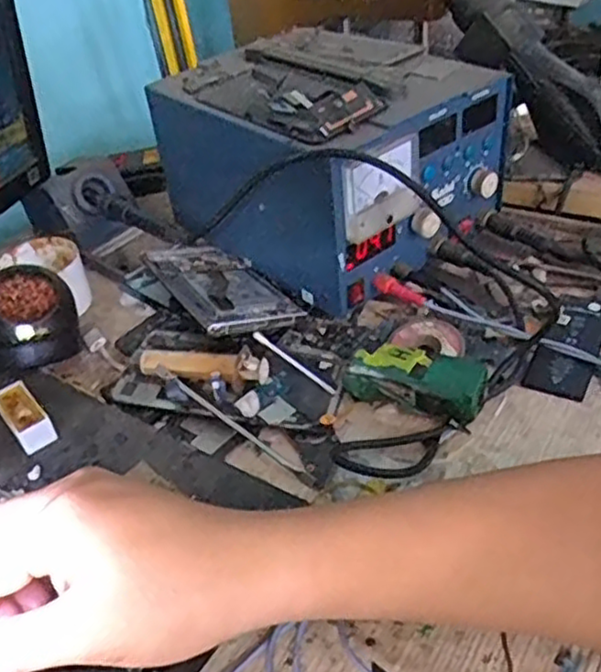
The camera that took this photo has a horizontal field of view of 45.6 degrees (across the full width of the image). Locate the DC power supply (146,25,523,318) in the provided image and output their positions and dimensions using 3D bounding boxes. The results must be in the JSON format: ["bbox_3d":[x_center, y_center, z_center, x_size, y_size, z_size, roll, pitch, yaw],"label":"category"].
[{"bbox_3d":[0.020,-0.158,0.575,0.190,0.123,0.233,-35,46,-29],"label":"DC power supply"}]

